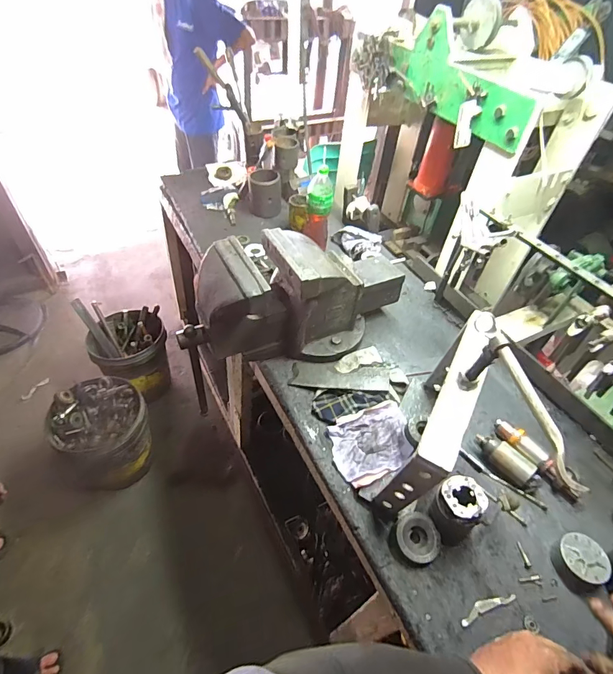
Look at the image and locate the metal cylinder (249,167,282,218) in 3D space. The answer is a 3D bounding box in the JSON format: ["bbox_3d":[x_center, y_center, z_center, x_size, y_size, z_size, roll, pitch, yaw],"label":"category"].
[{"bbox_3d":[-0.148,-0.512,1.392,0.116,0.134,0.090,0,48,-6],"label":"metal cylinder"}]

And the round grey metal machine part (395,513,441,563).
[{"bbox_3d":[0.200,0.361,0.700,0.076,0.032,0.079,3,47,-3],"label":"round grey metal machine part"}]

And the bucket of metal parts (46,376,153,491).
[{"bbox_3d":[-0.733,0.362,1.440,0.291,0.342,0.275,3,47,-3],"label":"bucket of metal parts"}]

